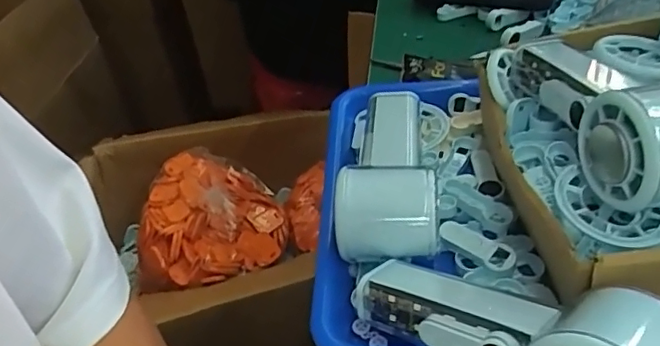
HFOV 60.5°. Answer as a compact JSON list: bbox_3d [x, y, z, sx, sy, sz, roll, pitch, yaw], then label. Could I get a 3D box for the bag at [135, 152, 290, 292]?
[{"bbox_3d":[-0.153,0.053,0.735,0.180,0.087,0.177,-3,42,4],"label":"bag"}]

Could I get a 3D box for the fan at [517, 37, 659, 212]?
[{"bbox_3d":[0.150,-0.043,0.307,0.069,0.059,0.146,-15,43,-9],"label":"fan"}]

